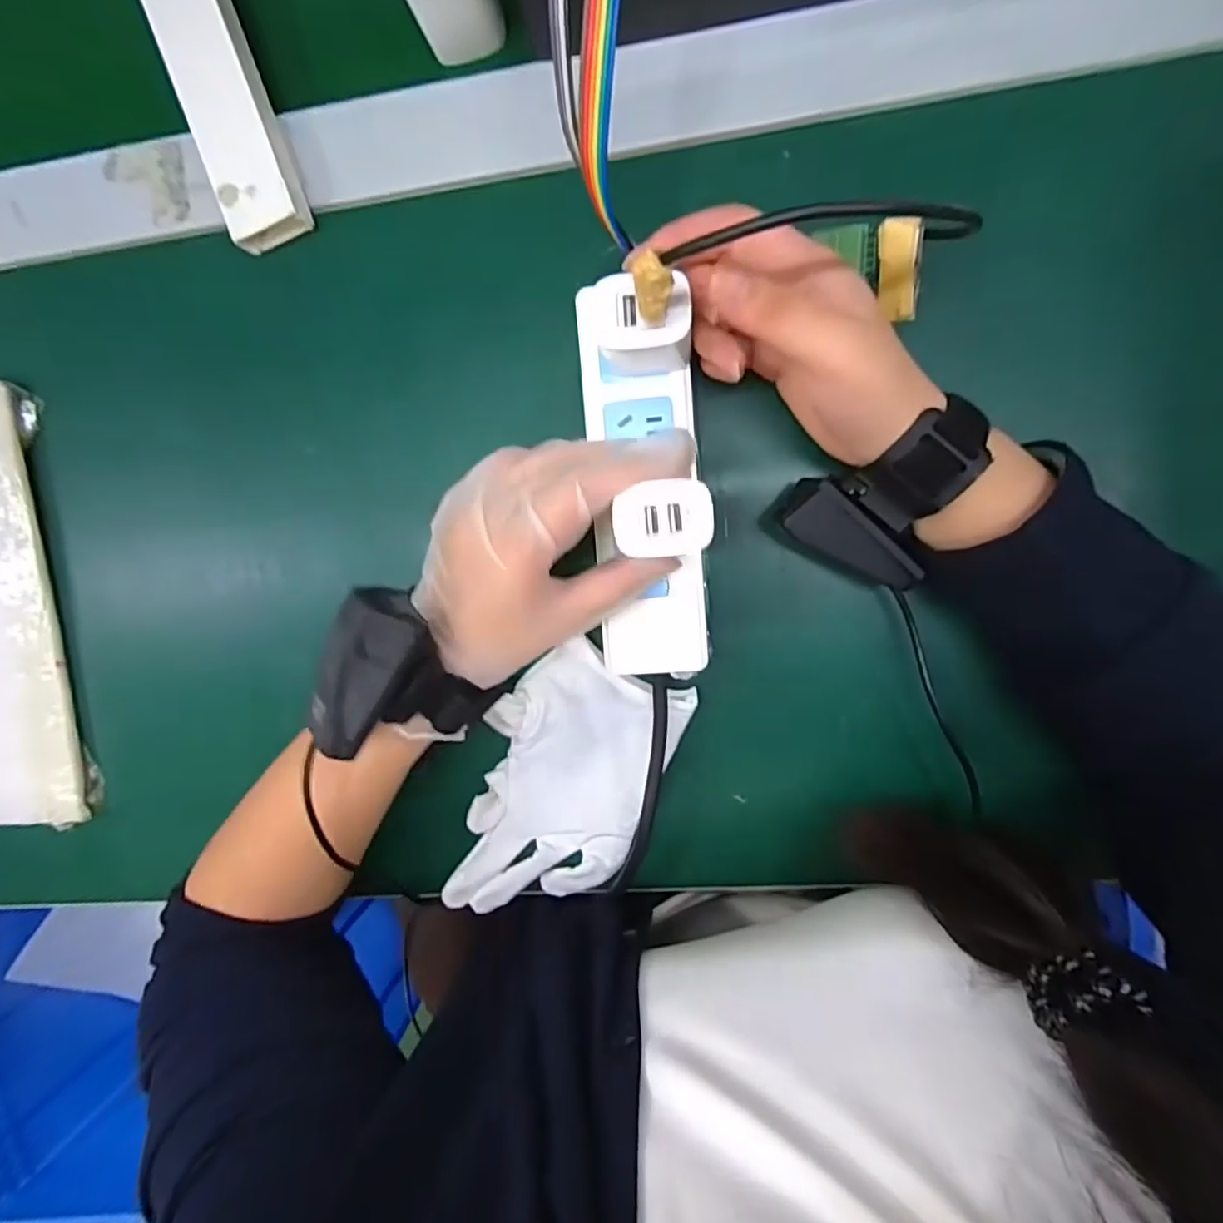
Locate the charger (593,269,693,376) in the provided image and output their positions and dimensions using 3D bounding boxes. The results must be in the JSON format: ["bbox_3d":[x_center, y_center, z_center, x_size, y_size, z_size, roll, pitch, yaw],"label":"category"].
[{"bbox_3d":[0.014,-0.124,0.270,0.038,0.045,0.027,-5,96,7],"label":"charger"}]

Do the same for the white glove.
[{"bbox_3d":[-0.028,0.102,0.350,0.096,0.022,0.166,23,99,3],"label":"white glove"}]

